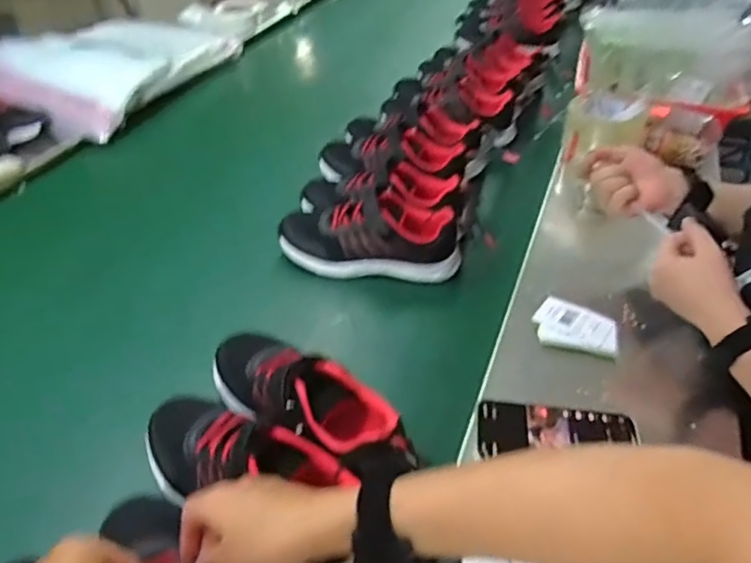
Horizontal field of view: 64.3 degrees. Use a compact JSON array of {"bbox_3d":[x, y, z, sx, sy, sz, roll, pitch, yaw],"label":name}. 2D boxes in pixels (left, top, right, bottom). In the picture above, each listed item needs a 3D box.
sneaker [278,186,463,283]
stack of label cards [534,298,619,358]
[{"bbox_3d":[-0.007,-0.064,0.777,0.230,0.084,0.082,3,41,0],"label":"sneaker"},{"bbox_3d":[0.223,0.049,0.667,0.086,0.013,0.069,11,42,10],"label":"stack of label cards"}]

